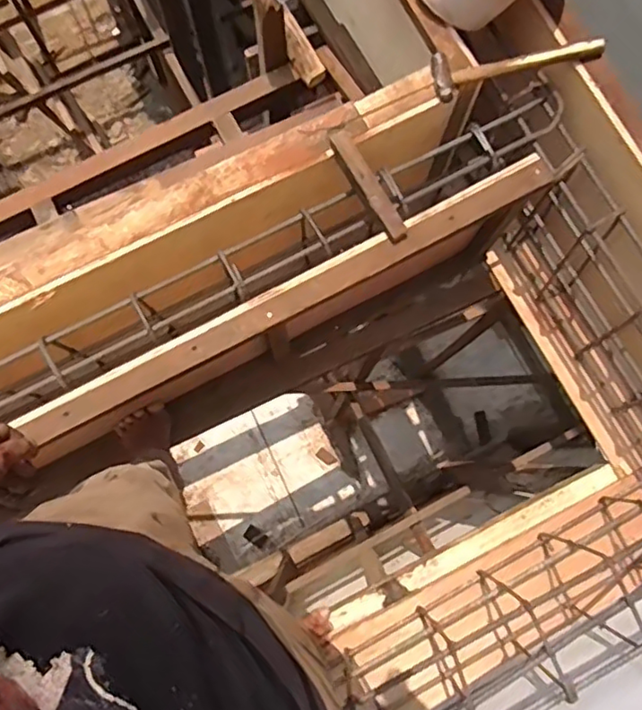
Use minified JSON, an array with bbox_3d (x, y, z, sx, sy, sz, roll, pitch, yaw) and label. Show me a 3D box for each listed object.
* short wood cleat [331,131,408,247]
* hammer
[{"bbox_3d":[0.074,-0.274,0.986,0.039,0.022,0.207,-29,82,-6],"label":"short wood cleat"},{"bbox_3d":[0.327,-0.500,1.033,0.292,0.031,0.077,-18,81,-4],"label":"hammer"}]

